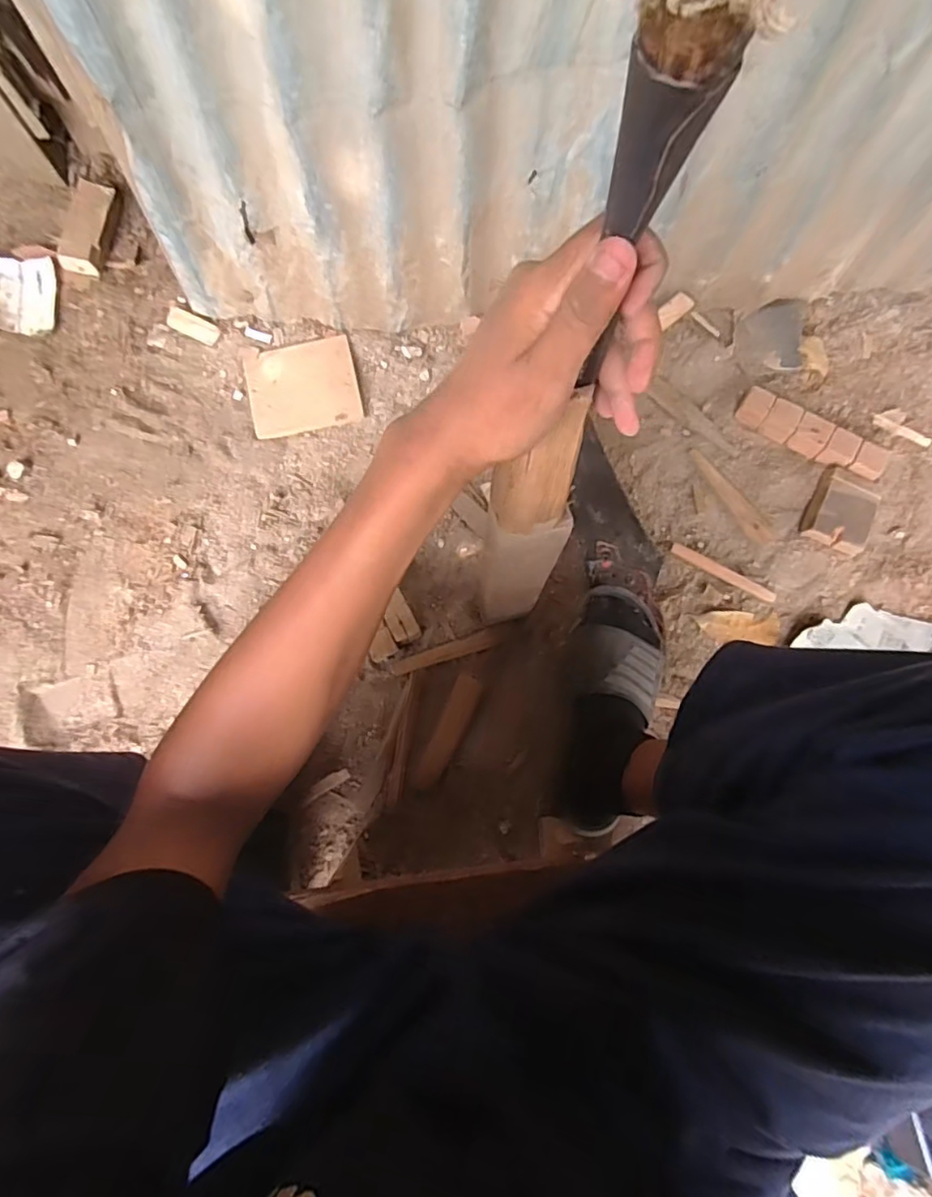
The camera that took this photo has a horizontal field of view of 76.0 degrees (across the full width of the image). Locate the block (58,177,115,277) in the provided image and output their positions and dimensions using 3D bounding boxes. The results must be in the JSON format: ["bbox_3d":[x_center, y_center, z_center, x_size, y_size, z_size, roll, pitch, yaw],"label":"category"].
[{"bbox_3d":[-0.501,-0.496,0.801,0.064,0.035,0.133,5,77,-1],"label":"block"}]

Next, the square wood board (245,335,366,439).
[{"bbox_3d":[-0.211,-0.275,0.775,0.137,0.009,0.111,-13,91,-5],"label":"square wood board"}]

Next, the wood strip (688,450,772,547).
[{"bbox_3d":[0.342,-0.134,0.770,0.027,0.014,0.149,-30,80,-8],"label":"wood strip"}]

